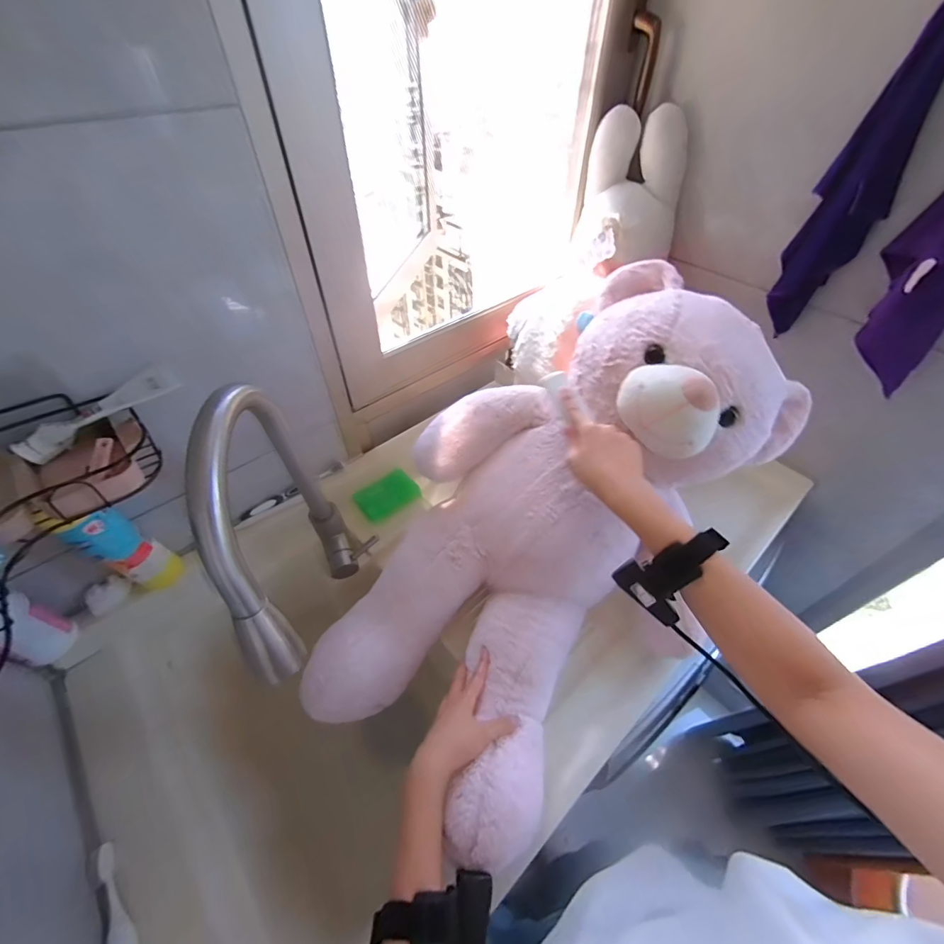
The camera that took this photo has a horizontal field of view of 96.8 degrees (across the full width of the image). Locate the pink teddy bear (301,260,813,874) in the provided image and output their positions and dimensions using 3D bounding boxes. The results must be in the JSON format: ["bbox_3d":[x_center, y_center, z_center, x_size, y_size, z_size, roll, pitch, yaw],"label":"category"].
[{"bbox_3d":[0.099,0.054,0.565,0.390,0.200,0.696,39,90,28],"label":"pink teddy bear"}]

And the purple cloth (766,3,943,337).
[{"bbox_3d":[0.532,-0.384,0.584,0.086,0.368,0.035,30,55,23],"label":"purple cloth"}]

